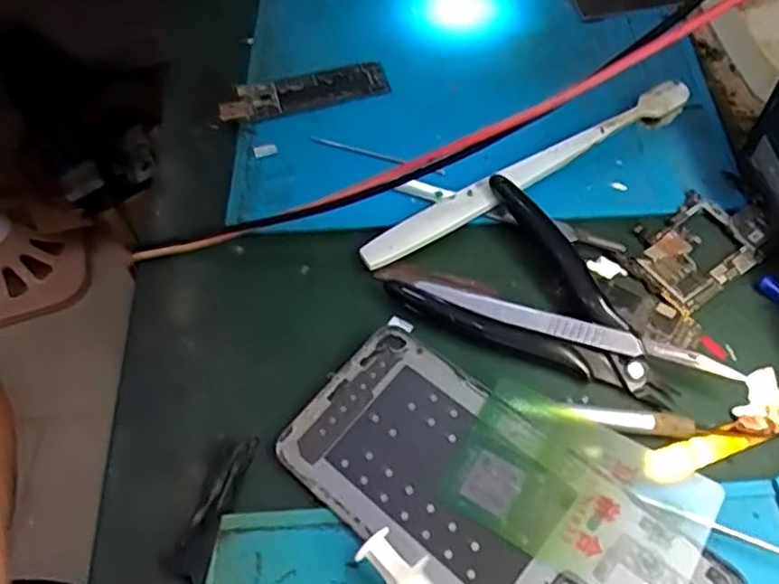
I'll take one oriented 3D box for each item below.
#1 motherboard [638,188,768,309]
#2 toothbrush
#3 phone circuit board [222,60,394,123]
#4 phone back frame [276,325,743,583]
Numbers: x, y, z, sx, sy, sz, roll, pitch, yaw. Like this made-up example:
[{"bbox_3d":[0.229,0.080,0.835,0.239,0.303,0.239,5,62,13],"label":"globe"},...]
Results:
[{"bbox_3d":[0.139,-0.023,0.296,0.062,0.004,0.042,-31,59,-15],"label":"motherboard"},{"bbox_3d":[0.067,-0.056,0.317,0.179,0.016,0.014,-27,58,-12],"label":"toothbrush"},{"bbox_3d":[-0.047,-0.110,0.360,0.090,0.011,0.021,-15,56,-5],"label":"phone circuit board"},{"bbox_3d":[0.036,0.079,0.236,0.157,0.009,0.071,36,66,25],"label":"phone back frame"}]

